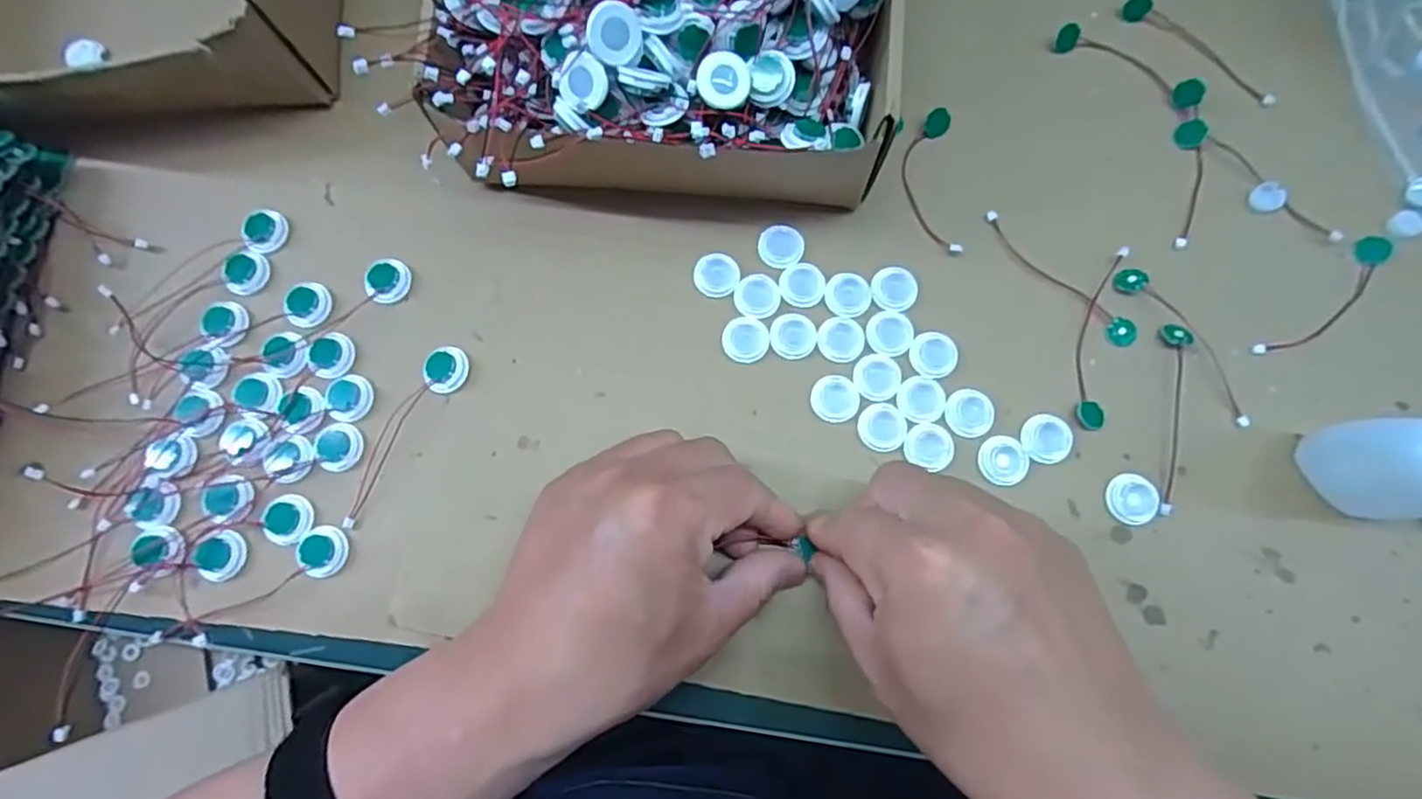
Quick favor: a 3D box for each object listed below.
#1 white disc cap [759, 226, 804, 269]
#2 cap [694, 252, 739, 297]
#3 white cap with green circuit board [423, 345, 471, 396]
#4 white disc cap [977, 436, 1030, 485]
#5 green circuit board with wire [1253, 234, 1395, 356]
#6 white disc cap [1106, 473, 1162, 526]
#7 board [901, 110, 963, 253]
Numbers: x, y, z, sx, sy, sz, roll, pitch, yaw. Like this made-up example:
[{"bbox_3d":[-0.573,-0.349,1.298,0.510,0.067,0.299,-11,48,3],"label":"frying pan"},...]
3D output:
[{"bbox_3d":[0.036,-0.077,0.348,0.022,0.004,0.022,0,78,2],"label":"white disc cap"},{"bbox_3d":[0.003,-0.062,0.346,0.022,0.004,0.022,0,78,2],"label":"cap"},{"bbox_3d":[-0.129,-0.015,0.334,0.021,0.006,0.023,0,78,2],"label":"white cap with green circuit board"},{"bbox_3d":[0.138,0.028,0.323,0.023,0.004,0.023,0,78,2],"label":"white disc cap"},{"bbox_3d":[0.302,-0.048,0.336,0.093,0.005,0.018,-41,80,-7],"label":"green circuit board with wire"},{"bbox_3d":[0.195,0.046,0.317,0.022,0.007,0.023,0,78,2],"label":"white disc cap"},{"bbox_3d":[0.113,-0.112,0.354,0.026,0.008,0.079,-1,78,2],"label":"board"}]

